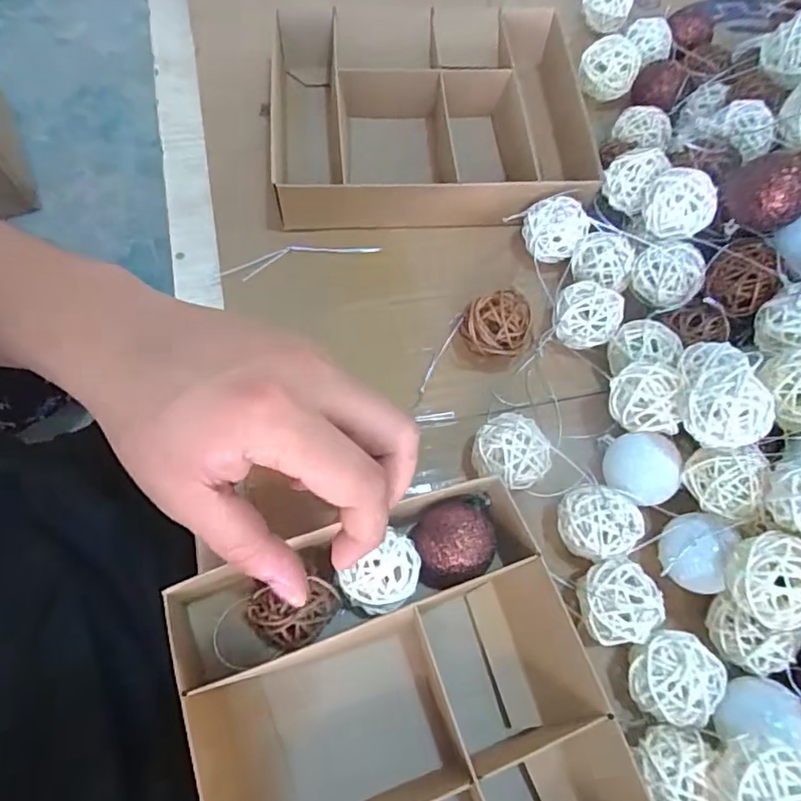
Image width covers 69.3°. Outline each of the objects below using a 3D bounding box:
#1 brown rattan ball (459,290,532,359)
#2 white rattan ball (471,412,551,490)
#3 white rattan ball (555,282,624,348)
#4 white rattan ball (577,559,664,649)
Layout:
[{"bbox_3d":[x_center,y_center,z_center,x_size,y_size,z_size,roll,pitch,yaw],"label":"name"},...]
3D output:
[{"bbox_3d":[0.055,-0.043,0.339,0.039,0.036,0.034,16,68,7],"label":"brown rattan ball"},{"bbox_3d":[0.056,0.031,0.307,0.035,0.039,0.037,0,67,1],"label":"white rattan ball"},{"bbox_3d":[0.109,-0.048,0.345,0.035,0.034,0.032,0,67,1],"label":"white rattan ball"},{"bbox_3d":[0.103,0.099,0.281,0.036,0.035,0.036,0,67,1],"label":"white rattan ball"}]

